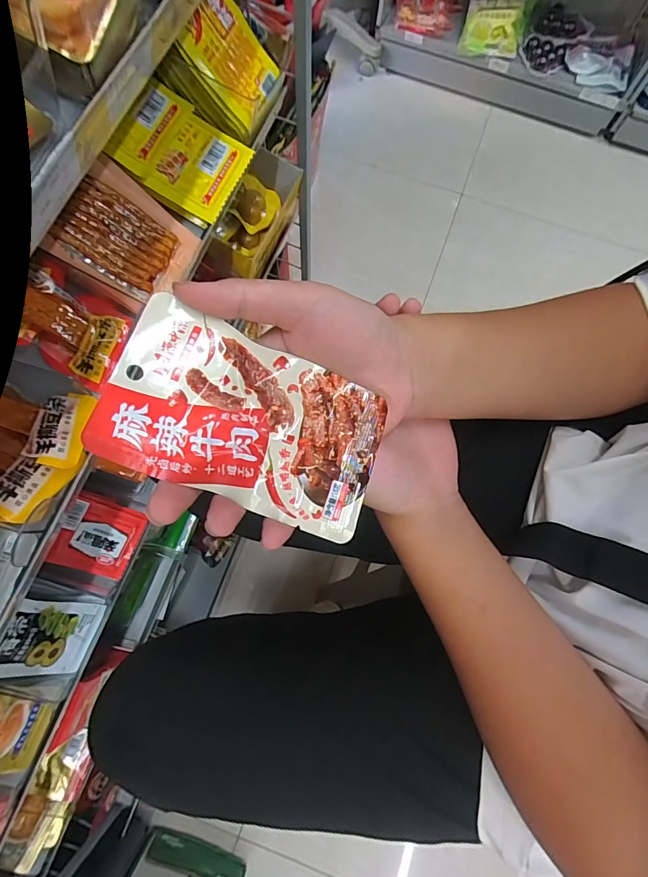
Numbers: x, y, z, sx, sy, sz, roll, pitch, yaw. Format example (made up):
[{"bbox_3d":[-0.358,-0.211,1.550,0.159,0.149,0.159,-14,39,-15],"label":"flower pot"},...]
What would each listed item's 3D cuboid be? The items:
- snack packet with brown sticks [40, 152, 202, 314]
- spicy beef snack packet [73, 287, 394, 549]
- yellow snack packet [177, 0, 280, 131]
[{"bbox_3d":[-0.158,-0.164,0.349,0.092,0.012,0.100,31,70,-35],"label":"snack packet with brown sticks"},{"bbox_3d":[-0.037,-0.009,0.223,0.139,0.007,0.085,23,75,-15],"label":"spicy beef snack packet"},{"bbox_3d":[-0.081,-0.340,0.378,0.007,0.089,0.075,7,69,44],"label":"yellow snack packet"}]

